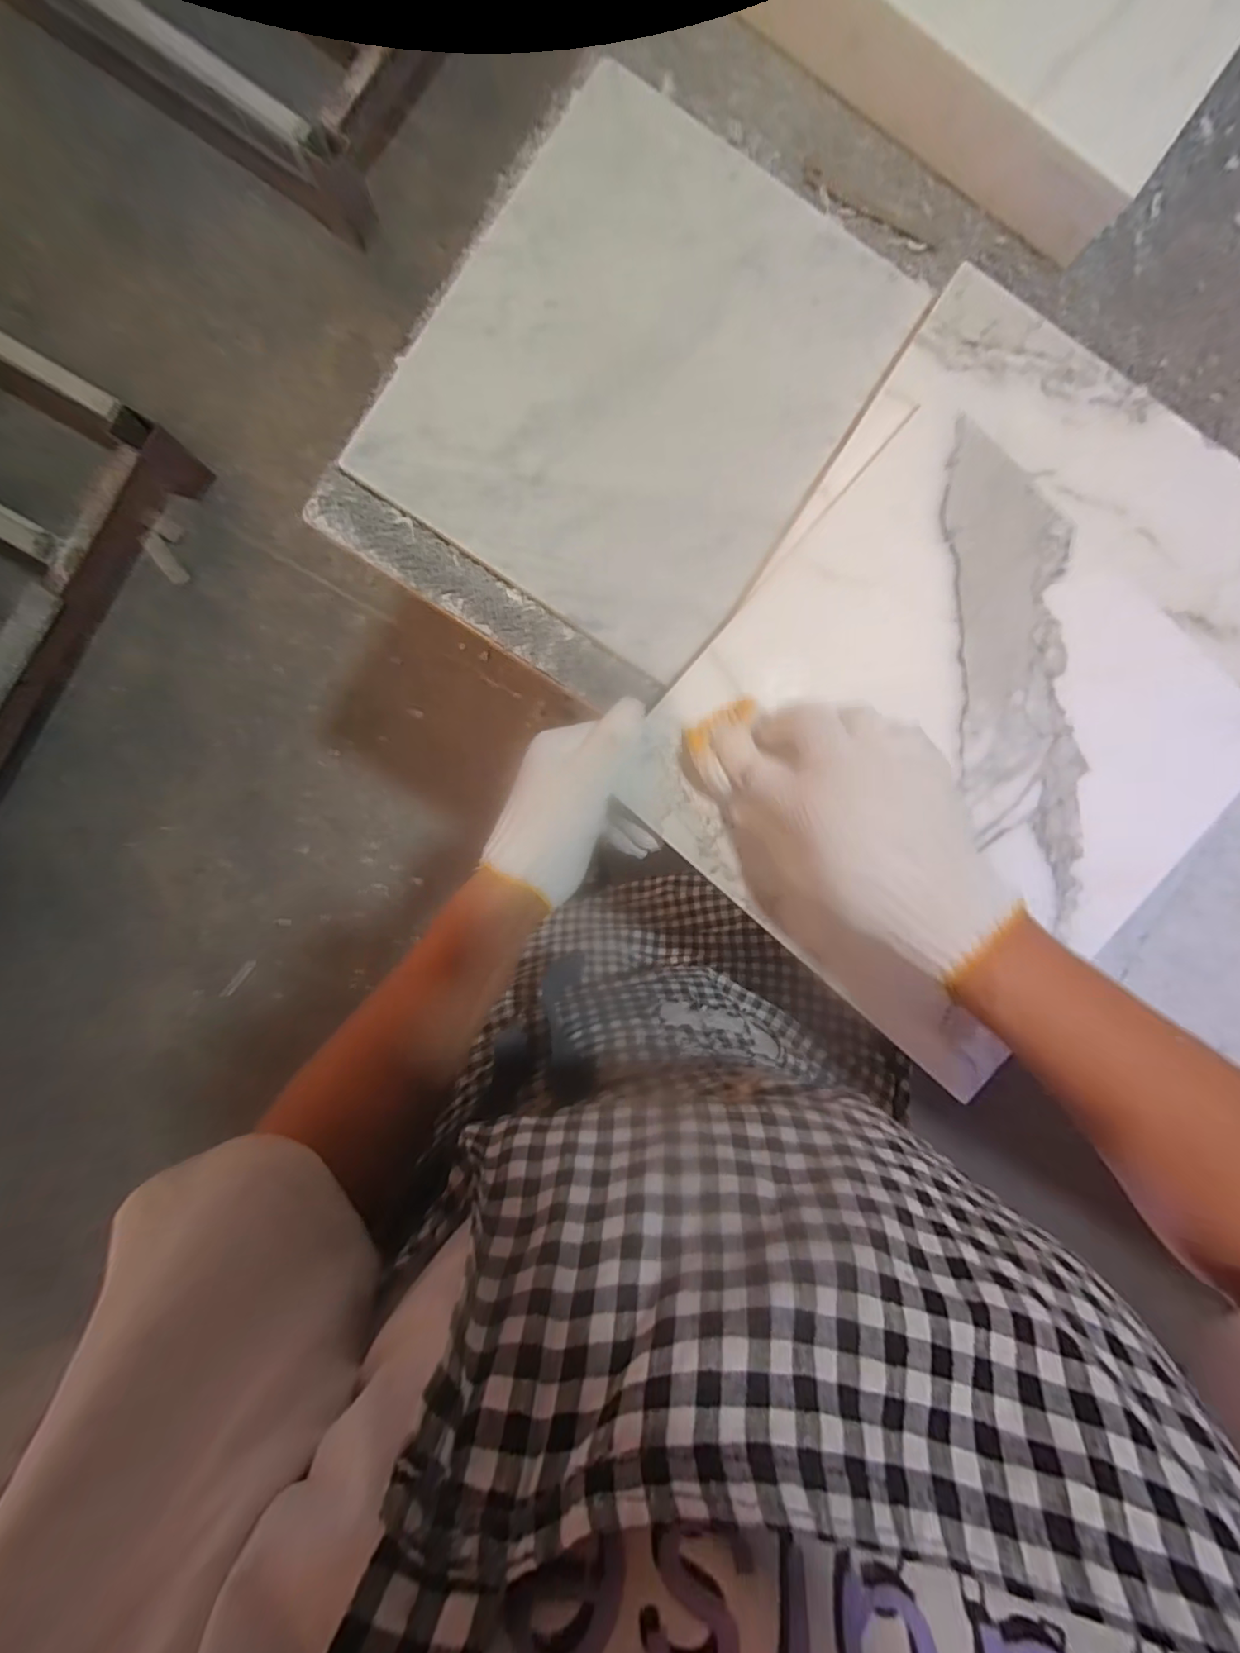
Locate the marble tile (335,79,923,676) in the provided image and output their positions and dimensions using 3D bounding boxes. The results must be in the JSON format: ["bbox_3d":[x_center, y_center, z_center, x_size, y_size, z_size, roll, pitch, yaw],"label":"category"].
[{"bbox_3d":[0.011,-0.278,0.371,0.255,0.015,0.292,33,91,-4],"label":"marble tile"}]

